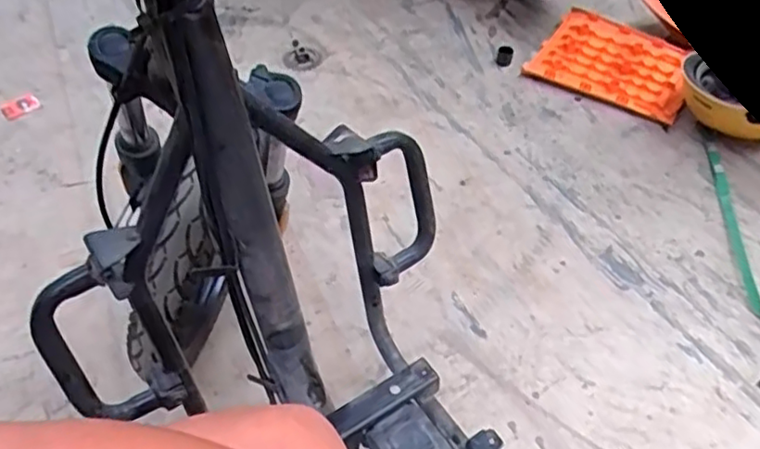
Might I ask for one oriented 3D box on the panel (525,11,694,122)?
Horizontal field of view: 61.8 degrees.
[{"bbox_3d":[0.531,-0.364,1.431,0.335,0.037,0.279,29,55,22],"label":"panel"}]

